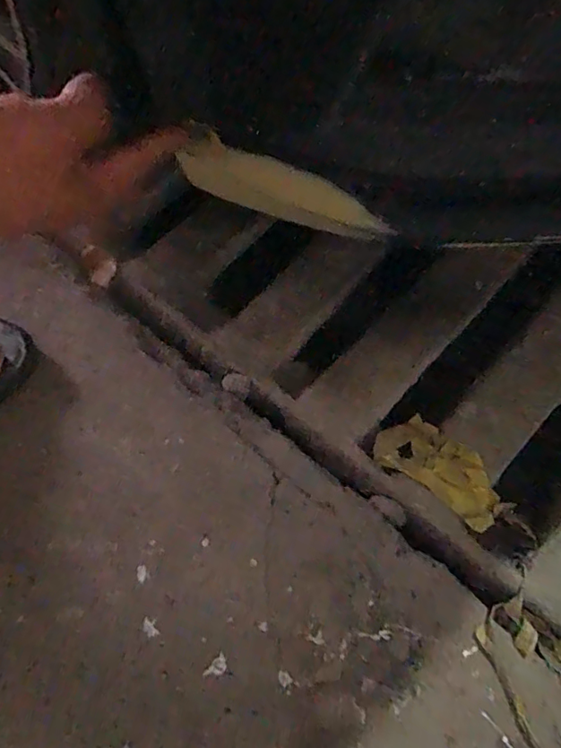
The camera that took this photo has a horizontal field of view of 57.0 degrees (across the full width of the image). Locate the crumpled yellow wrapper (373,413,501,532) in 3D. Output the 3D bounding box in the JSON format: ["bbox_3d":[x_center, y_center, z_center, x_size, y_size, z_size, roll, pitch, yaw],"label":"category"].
[{"bbox_3d":[0.148,0.085,0.477,0.118,0.009,0.061,35,67,13],"label":"crumpled yellow wrapper"}]

